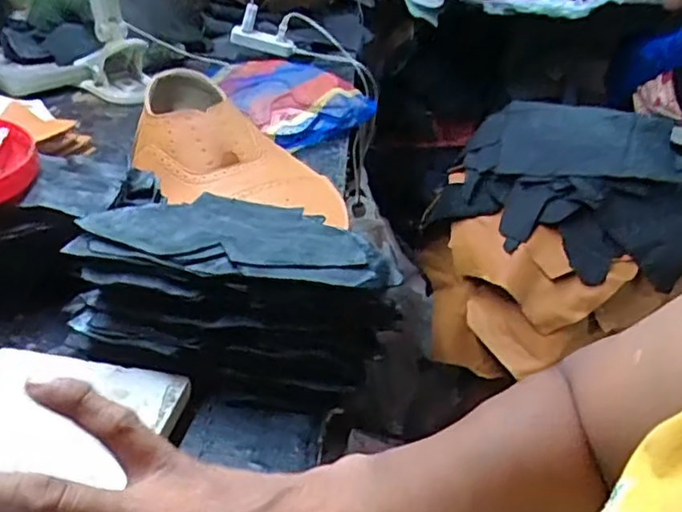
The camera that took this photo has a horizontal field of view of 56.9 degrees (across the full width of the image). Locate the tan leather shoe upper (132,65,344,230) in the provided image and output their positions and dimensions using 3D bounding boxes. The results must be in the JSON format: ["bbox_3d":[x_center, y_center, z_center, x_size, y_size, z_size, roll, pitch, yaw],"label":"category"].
[{"bbox_3d":[-0.107,-0.129,0.698,0.231,0.099,0.163,4,35,4],"label":"tan leather shoe upper"}]

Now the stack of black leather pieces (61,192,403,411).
[{"bbox_3d":[-0.078,0.026,0.456,0.233,0.103,0.104,6,35,7],"label":"stack of black leather pieces"}]

